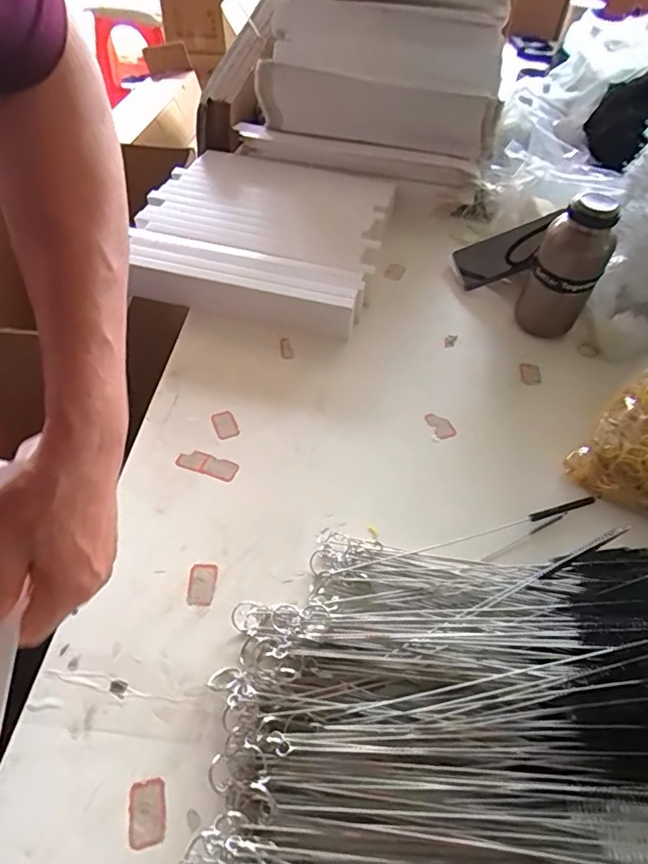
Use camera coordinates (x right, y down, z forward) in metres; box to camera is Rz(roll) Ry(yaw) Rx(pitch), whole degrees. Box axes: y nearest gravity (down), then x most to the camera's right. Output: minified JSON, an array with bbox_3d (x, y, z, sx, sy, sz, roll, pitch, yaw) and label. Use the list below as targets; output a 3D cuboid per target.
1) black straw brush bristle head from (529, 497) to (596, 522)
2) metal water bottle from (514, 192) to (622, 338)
[{"bbox_3d":[0.233,0.076,0.509,0.076,0.011,0.007,-14,52,-12],"label":"black straw brush bristle head"},{"bbox_3d":[0.287,-0.190,0.625,0.078,0.178,0.067,23,54,14],"label":"metal water bottle"}]

